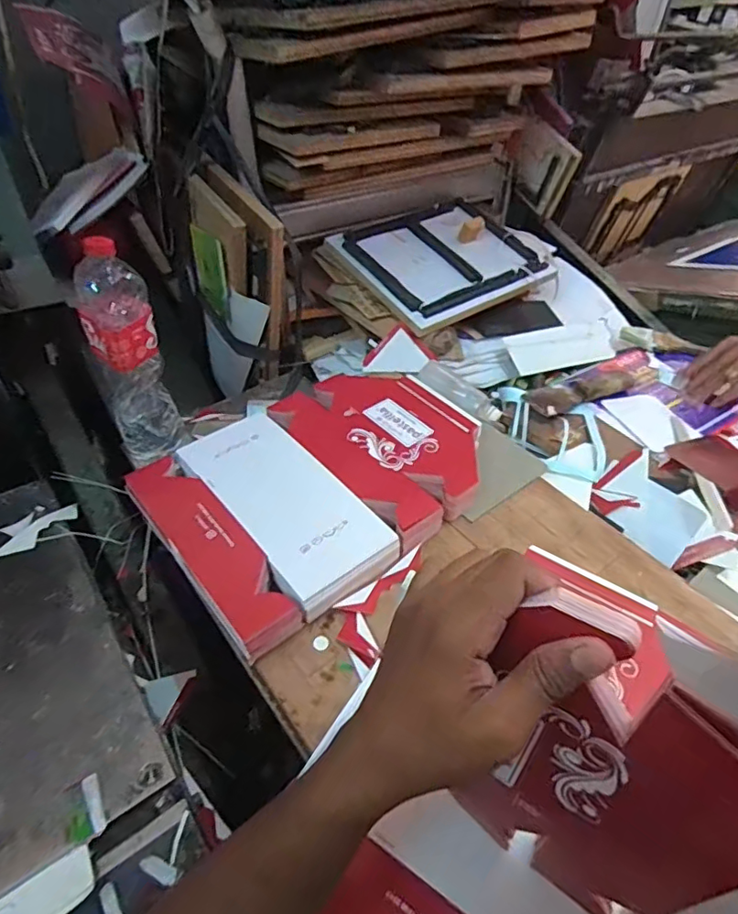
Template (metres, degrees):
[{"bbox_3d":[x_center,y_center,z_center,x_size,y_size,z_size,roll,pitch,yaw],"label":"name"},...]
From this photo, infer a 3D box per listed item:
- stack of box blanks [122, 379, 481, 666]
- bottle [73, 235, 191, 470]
[{"bbox_3d":[-0.052,0.022,0.670,0.384,0.051,0.282,-27,49,-27],"label":"stack of box blanks"},{"bbox_3d":[-0.303,-0.112,0.713,0.085,0.294,0.075,-15,45,-17],"label":"bottle"}]

